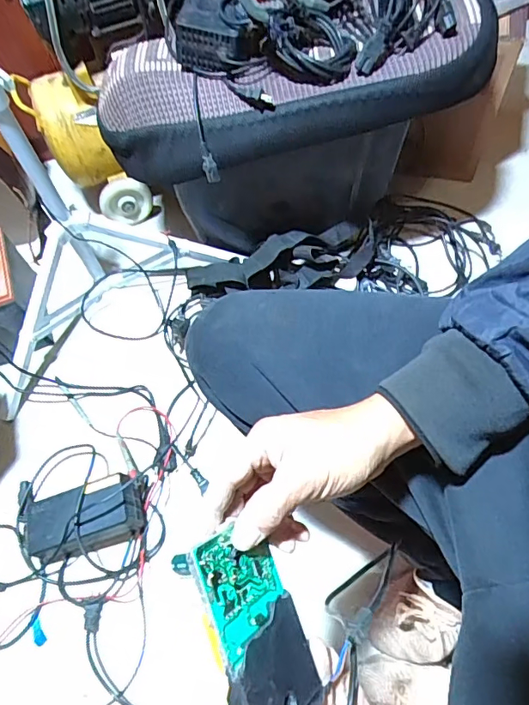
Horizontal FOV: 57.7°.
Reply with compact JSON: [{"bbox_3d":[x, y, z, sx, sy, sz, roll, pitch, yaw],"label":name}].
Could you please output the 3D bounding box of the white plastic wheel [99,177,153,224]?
[{"bbox_3d":[-0.299,-0.320,1.047,0.108,0.121,0.031,-13,61,-4],"label":"white plastic wheel"}]

